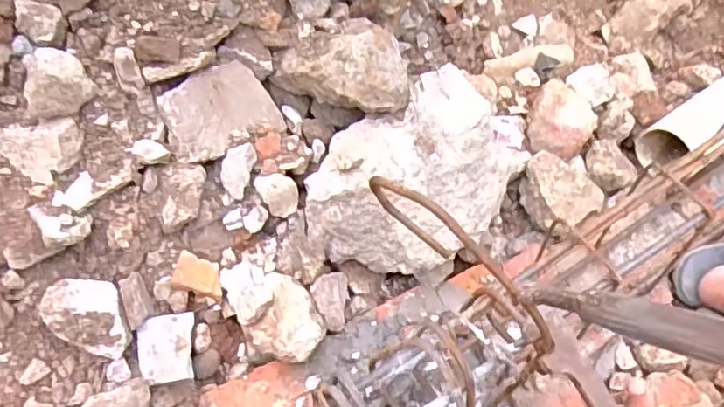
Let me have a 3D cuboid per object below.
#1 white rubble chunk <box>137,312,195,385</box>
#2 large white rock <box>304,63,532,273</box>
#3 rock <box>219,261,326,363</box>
[{"bbox_3d":[-0.220,0.164,0.687,0.059,0.015,0.074,-2,69,-21],"label":"white rubble chunk"},{"bbox_3d":[0.067,-0.029,0.760,0.258,0.128,0.185,-36,66,-23],"label":"large white rock"},{"bbox_3d":[-0.107,0.129,0.734,0.090,0.061,0.140,-28,63,-20],"label":"rock"}]

